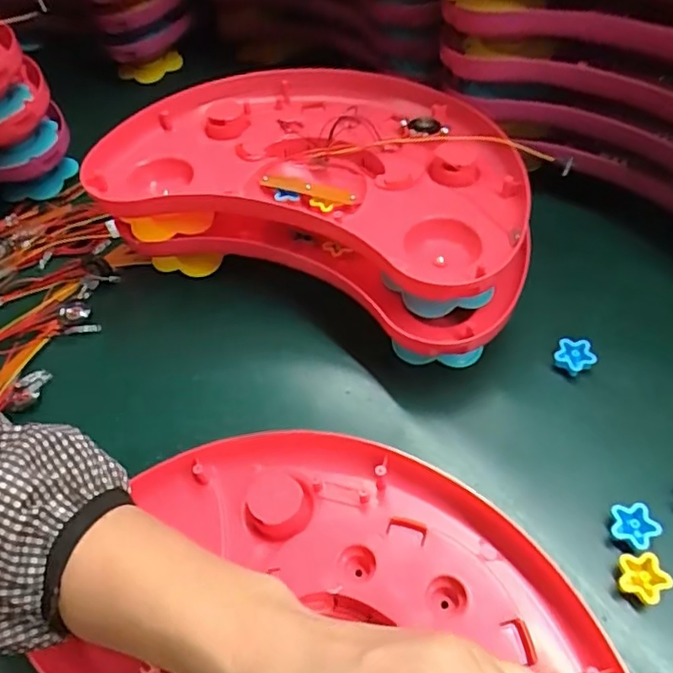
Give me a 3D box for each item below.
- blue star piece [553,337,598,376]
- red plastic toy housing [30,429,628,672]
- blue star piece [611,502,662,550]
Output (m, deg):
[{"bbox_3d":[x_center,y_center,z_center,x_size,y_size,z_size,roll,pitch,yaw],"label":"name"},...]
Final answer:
[{"bbox_3d":[0.169,0.016,0.423,0.027,0.022,0.023,19,57,20],"label":"blue star piece"},{"bbox_3d":[0.013,0.175,0.295,0.220,0.046,0.321,-34,55,-21],"label":"red plastic toy housing"},{"bbox_3d":[0.173,0.111,0.350,0.026,0.015,0.024,21,58,21],"label":"blue star piece"}]

